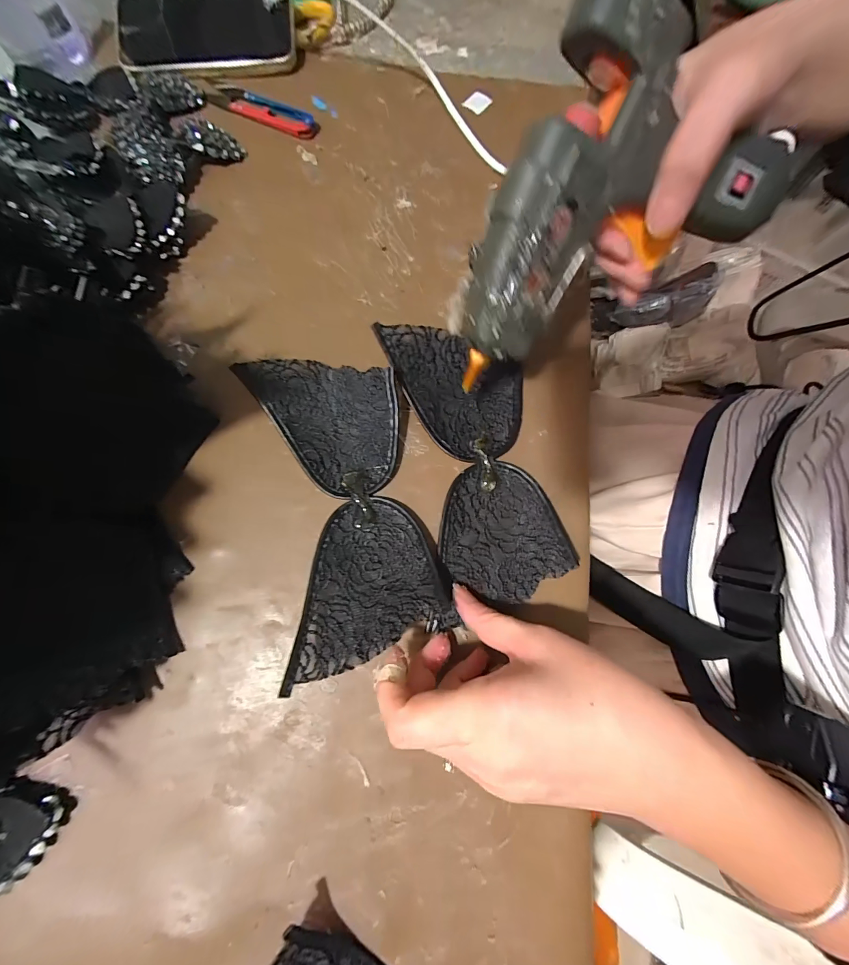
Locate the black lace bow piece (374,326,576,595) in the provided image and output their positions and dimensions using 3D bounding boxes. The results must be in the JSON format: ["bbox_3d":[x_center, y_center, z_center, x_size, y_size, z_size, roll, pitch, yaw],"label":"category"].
[{"bbox_3d":[0.038,-0.022,0.260,0.087,0.025,0.189,-17,80,-5],"label":"black lace bow piece"}]

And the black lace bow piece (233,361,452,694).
[{"bbox_3d":[-0.050,0.010,0.246,0.093,0.030,0.191,-13,76,-4],"label":"black lace bow piece"}]

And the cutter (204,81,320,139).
[{"bbox_3d":[-0.146,-0.333,0.341,0.110,0.009,0.025,26,76,6],"label":"cutter"}]

